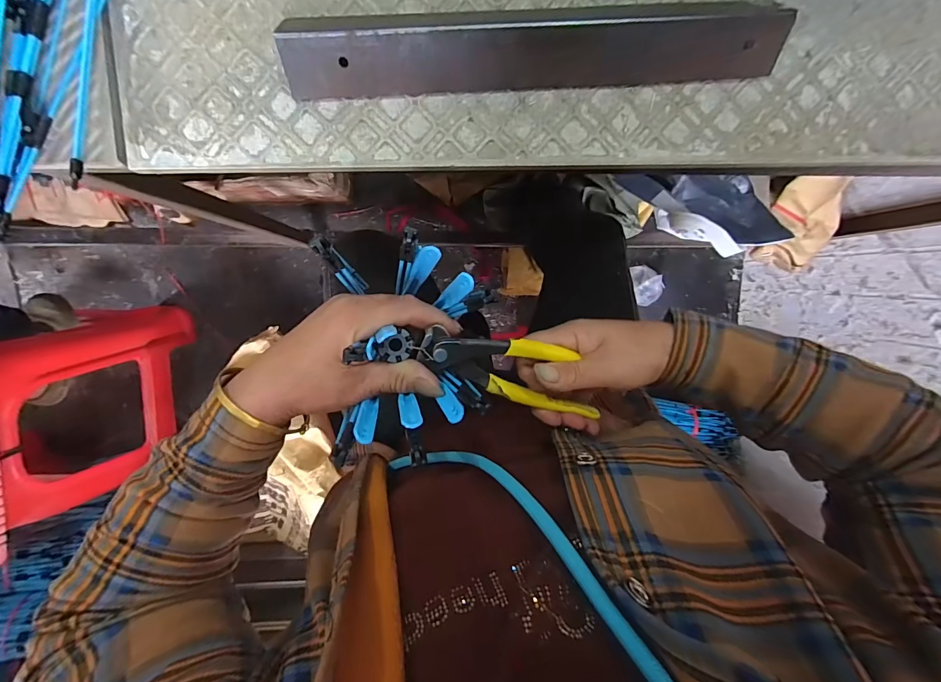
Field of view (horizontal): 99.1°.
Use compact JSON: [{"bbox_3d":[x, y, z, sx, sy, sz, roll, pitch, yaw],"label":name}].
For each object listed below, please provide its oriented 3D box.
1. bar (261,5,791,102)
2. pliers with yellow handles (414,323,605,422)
[{"bbox_3d":[0.042,-0.192,0.253,0.311,0.028,0.050,-4,98,-2],"label":"bar"},{"bbox_3d":[0.037,0.019,0.288,0.151,0.021,0.049,23,96,-26],"label":"pliers with yellow handles"}]

